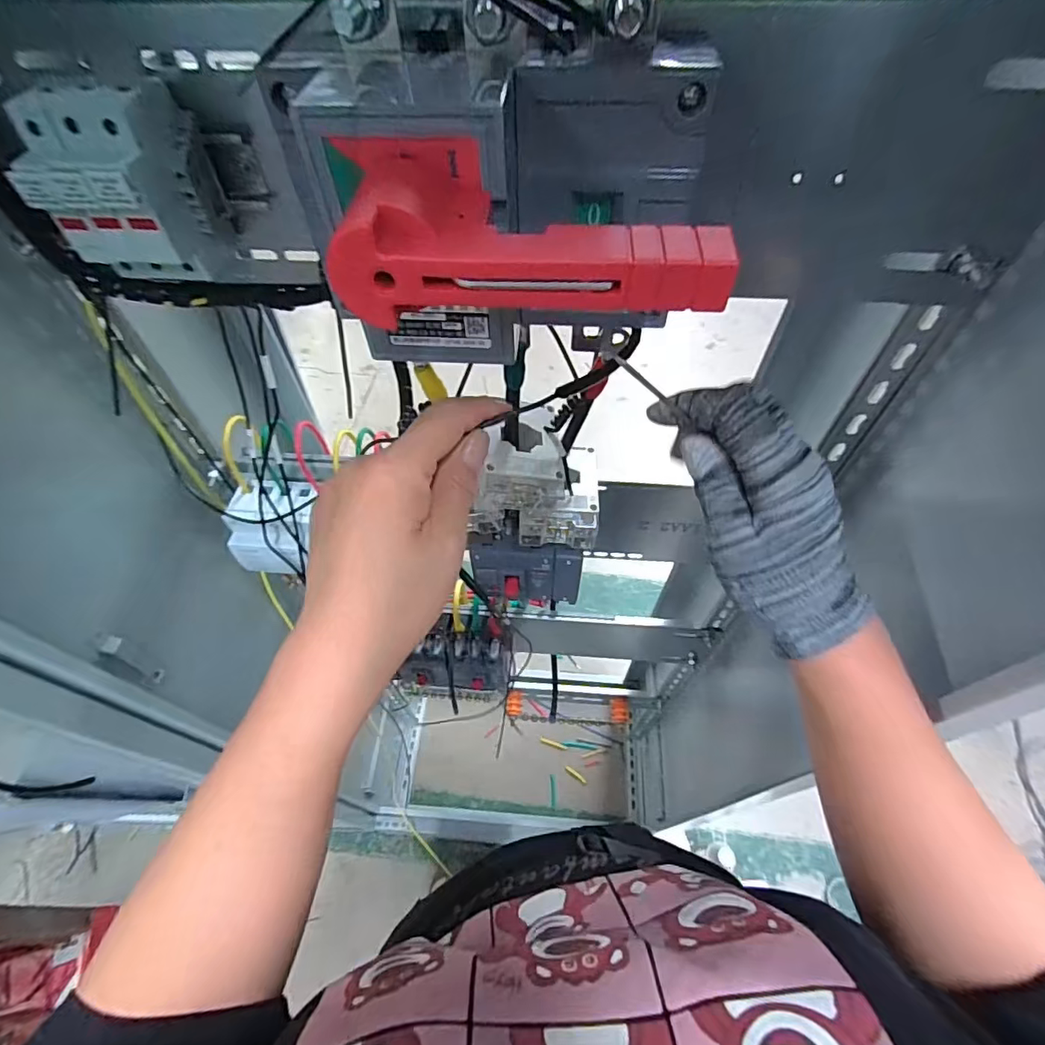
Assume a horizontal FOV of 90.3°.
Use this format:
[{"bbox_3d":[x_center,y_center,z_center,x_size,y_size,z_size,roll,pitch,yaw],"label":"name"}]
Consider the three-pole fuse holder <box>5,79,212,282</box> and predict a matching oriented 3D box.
[{"bbox_3d":[-0.193,-0.161,0.256,0.057,0.077,0.054,2,56,4],"label":"three-pole fuse holder"}]

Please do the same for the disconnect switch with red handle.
[{"bbox_3d":[-0.003,-0.110,0.218,0.152,0.101,0.105,1,56,3],"label":"disconnect switch with red handle"}]

